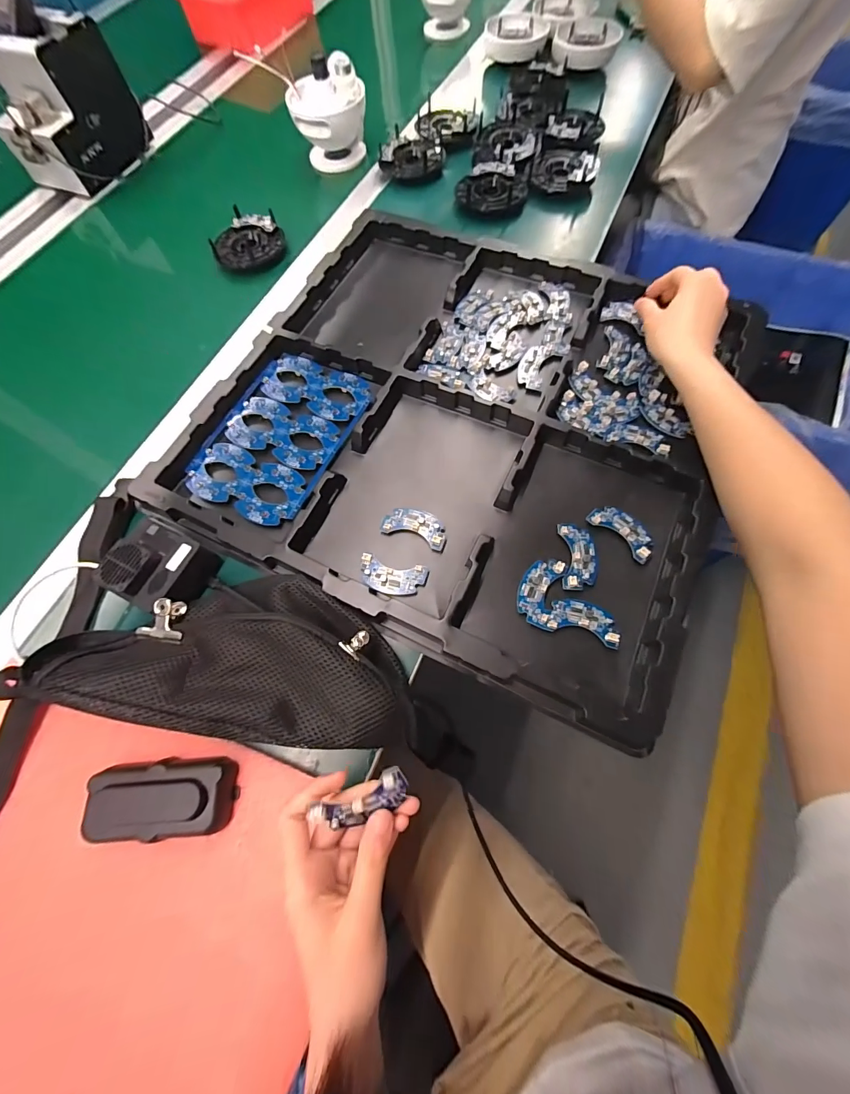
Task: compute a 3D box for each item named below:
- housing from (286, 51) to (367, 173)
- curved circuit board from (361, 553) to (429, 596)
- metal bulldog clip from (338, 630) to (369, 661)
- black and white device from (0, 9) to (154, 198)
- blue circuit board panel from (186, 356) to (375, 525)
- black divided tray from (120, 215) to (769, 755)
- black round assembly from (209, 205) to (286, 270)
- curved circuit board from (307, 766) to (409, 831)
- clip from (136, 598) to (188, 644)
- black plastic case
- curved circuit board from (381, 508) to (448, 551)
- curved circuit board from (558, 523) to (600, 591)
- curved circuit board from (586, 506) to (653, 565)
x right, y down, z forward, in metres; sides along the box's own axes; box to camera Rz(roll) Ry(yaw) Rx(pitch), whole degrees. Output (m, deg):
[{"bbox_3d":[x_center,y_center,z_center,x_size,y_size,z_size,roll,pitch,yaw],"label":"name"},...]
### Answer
[{"bbox_3d":[-0.149,-0.669,0.617,0.117,0.105,0.103,-11,67,-1],"label":"housing"},{"bbox_3d":[-0.031,0.028,0.371,0.062,0.011,0.032,12,69,8],"label":"curved circuit board"},{"bbox_3d":[-0.055,0.076,0.318,0.020,0.010,0.022,35,72,17],"label":"metal bulldog clip"},{"bbox_3d":[-0.558,-0.678,0.614,0.113,0.141,0.182,22,70,12],"label":"black and white device"},{"bbox_3d":[-0.154,-0.124,0.441,0.141,0.015,0.203,24,70,13],"label":"blue circuit board panel"},{"bbox_3d":[0.040,-0.145,0.437,0.521,0.036,0.505,23,69,13],"label":"black divided tray"},{"bbox_3d":[-0.247,-0.438,0.567,0.090,0.031,0.082,-1,68,3],"label":"black round assembly"},{"bbox_3d":[-0.039,0.162,0.253,0.060,0.008,0.024,-26,108,2],"label":"curved circuit board"},{"bbox_3d":[-0.217,0.062,0.336,0.039,0.022,0.034,12,69,8],"label":"clip"},{"bbox_3d":[-0.199,0.189,0.296,0.103,0.024,0.050,-8,67,0],"label":"black plastic case"},{"bbox_3d":[-0.009,-0.021,0.391,0.066,0.012,0.032,18,70,10],"label":"curved circuit board"},{"bbox_3d":[0.145,0.008,0.372,0.034,0.008,0.064,0,68,3],"label":"curved circuit board"},{"bbox_3d":[0.190,-0.016,0.378,0.029,0.008,0.064,-41,71,-13],"label":"curved circuit board"}]

